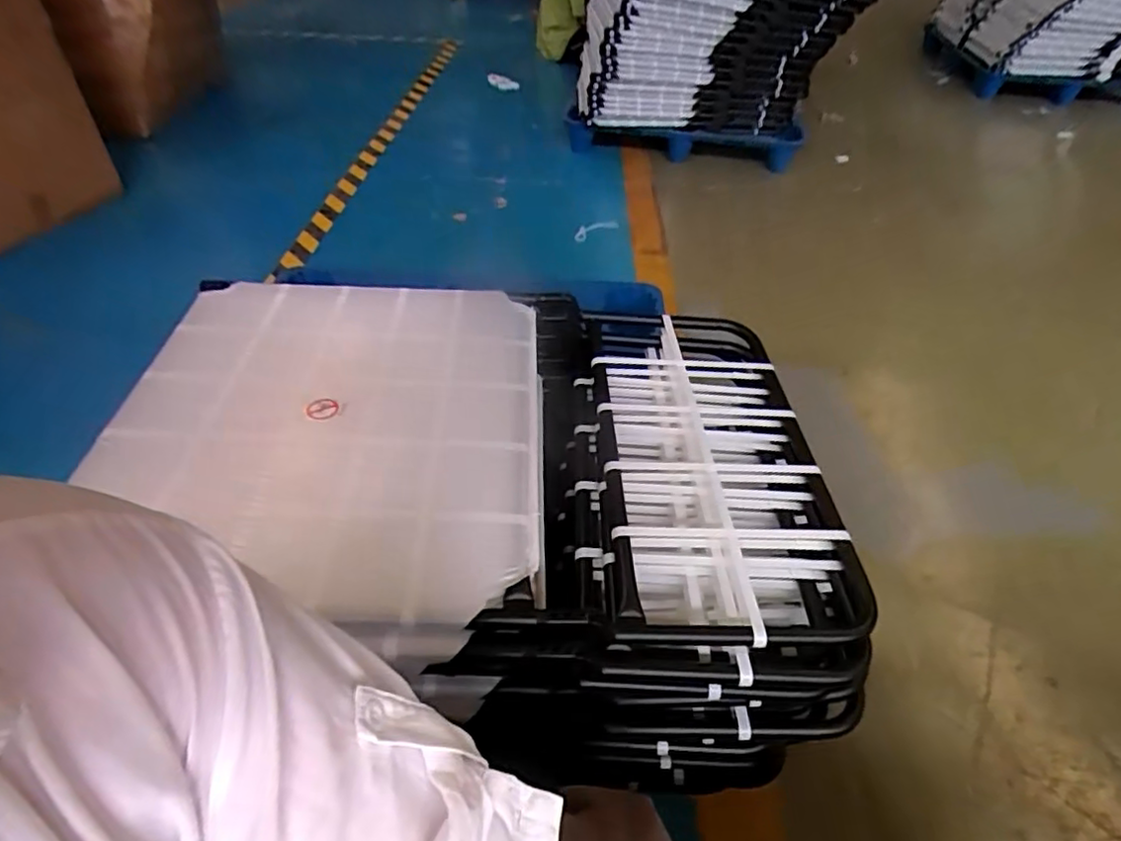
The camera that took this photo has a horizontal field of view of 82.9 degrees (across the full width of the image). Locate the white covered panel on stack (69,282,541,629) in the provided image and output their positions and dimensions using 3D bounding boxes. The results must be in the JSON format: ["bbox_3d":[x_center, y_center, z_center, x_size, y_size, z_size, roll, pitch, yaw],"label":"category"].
[{"bbox_3d":[-0.259,-0.012,0.737,0.458,0.022,0.529,0,43,-3],"label":"white covered panel on stack"}]

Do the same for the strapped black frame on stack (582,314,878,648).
[{"bbox_3d":[0.183,0.039,0.811,0.279,0.058,0.545,1,43,-2],"label":"strapped black frame on stack"}]

